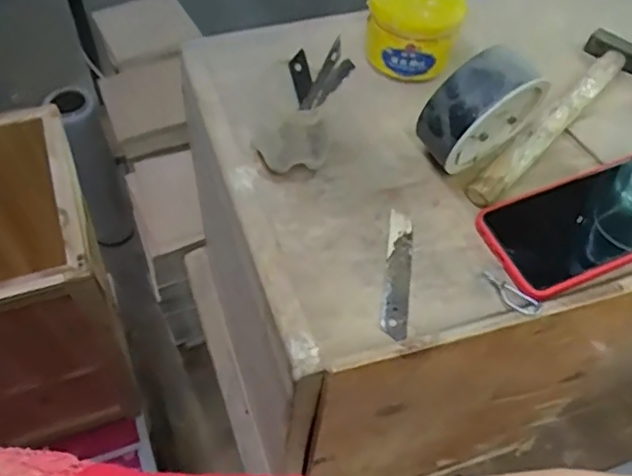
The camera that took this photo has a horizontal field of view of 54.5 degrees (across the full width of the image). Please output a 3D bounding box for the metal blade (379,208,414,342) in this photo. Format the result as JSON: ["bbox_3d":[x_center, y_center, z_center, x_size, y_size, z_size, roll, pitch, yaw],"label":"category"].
[{"bbox_3d":[0.057,0.024,0.430,0.018,0.004,0.099,9,57,1],"label":"metal blade"}]

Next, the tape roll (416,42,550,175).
[{"bbox_3d":[0.126,-0.093,0.452,0.095,0.086,0.040,-26,60,-19],"label":"tape roll"}]

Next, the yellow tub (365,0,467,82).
[{"bbox_3d":[0.084,-0.183,0.531,0.076,0.067,0.071,1,55,-2],"label":"yellow tub"}]

